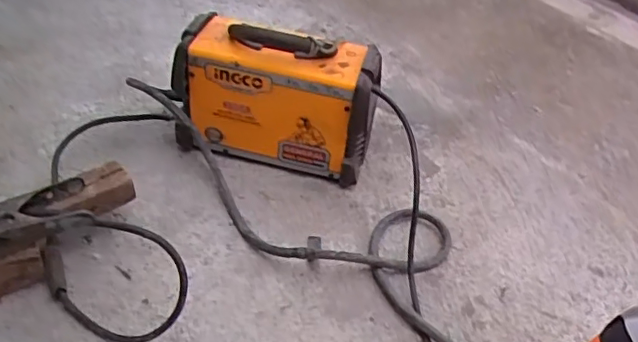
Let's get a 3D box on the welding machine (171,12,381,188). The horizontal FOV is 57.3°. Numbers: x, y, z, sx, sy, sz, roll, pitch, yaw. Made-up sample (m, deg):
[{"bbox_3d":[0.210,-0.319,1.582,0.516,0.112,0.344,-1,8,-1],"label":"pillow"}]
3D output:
[{"bbox_3d":[-0.058,-0.113,0.876,0.291,0.217,0.116,13,41,6],"label":"welding machine"}]

